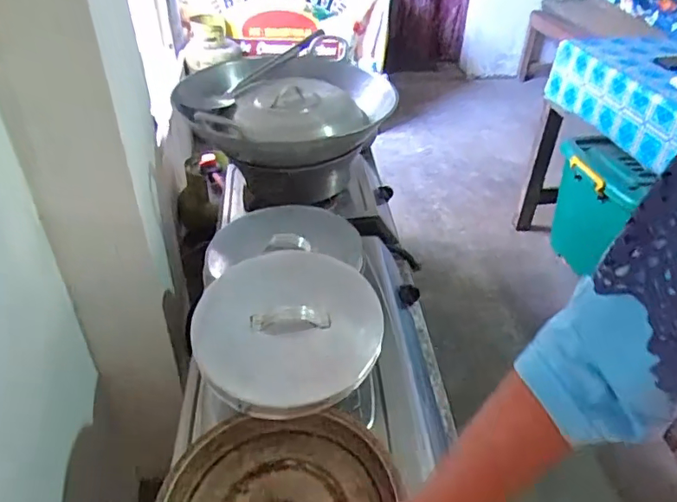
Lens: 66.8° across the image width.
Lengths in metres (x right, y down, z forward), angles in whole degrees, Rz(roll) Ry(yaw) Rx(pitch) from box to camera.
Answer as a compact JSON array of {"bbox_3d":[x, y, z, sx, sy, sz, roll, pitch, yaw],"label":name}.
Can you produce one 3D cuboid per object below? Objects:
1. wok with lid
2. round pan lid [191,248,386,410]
[{"bbox_3d":[-0.100,-0.258,1.105,0.420,0.247,0.414,-16,43,-18],"label":"wok with lid"},{"bbox_3d":[-0.068,0.096,0.705,0.241,0.048,0.247,0,40,0],"label":"round pan lid"}]

